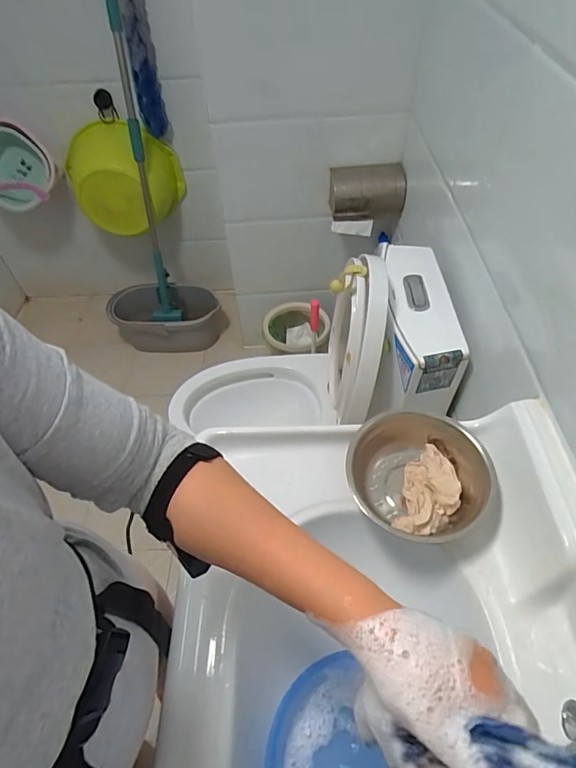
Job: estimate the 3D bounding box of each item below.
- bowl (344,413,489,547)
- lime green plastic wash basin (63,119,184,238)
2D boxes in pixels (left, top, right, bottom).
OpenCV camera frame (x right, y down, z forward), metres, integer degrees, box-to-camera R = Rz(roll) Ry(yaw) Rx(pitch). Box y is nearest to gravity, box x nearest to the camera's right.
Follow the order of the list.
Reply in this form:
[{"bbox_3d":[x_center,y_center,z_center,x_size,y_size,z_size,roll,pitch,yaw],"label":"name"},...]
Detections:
[{"bbox_3d":[0.181,0.127,0.628,0.170,0.075,0.175,-1,51,2],"label":"bowl"},{"bbox_3d":[-0.589,-0.735,1.577,0.347,0.310,0.239,10,52,10],"label":"lime green plastic wash basin"}]

